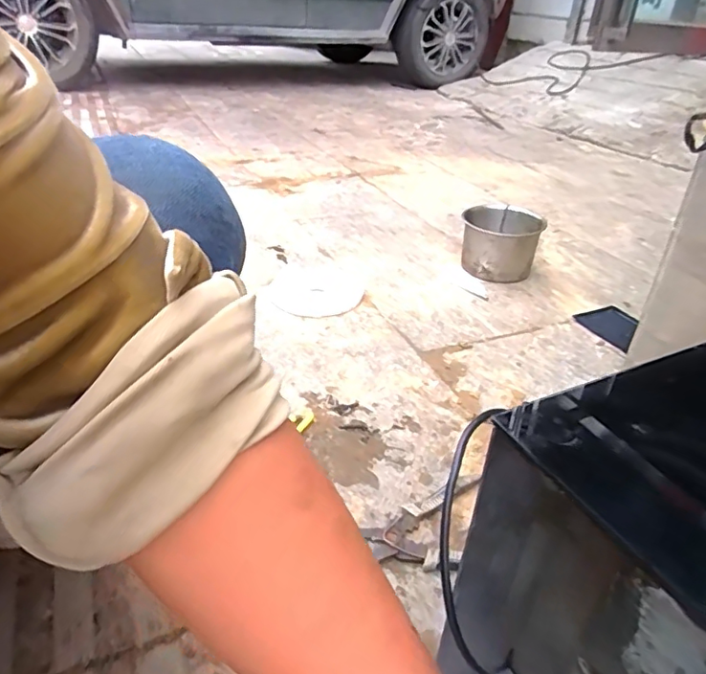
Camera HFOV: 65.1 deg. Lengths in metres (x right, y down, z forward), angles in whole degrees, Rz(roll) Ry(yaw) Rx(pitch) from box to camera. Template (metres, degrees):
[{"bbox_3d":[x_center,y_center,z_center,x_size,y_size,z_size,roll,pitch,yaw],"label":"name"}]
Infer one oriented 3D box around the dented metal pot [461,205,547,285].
[{"bbox_3d":[0.296,-0.188,1.109,0.146,0.105,0.165,16,32,19],"label":"dented metal pot"}]

